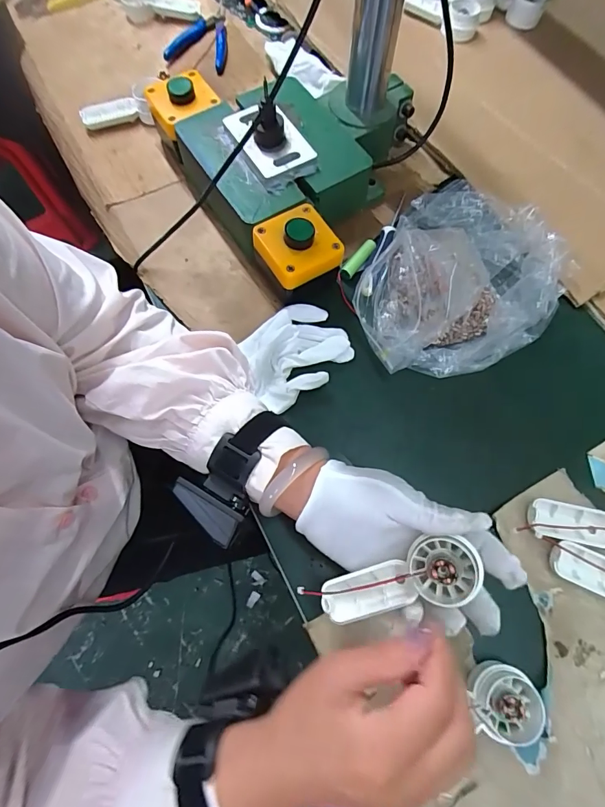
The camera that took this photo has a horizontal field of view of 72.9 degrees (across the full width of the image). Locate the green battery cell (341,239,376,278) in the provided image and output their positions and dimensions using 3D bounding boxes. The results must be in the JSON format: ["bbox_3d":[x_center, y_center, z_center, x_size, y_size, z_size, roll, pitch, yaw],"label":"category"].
[{"bbox_3d":[0.061,-0.156,0.441,0.012,0.015,0.054,36,74,11],"label":"green battery cell"}]

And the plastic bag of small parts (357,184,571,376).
[{"bbox_3d":[0.155,-0.117,0.402,0.176,0.059,0.221,31,73,10],"label":"plastic bag of small parts"}]

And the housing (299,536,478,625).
[{"bbox_3d":[0.061,0.127,0.285,0.119,0.023,0.038,-24,70,18],"label":"housing"}]

